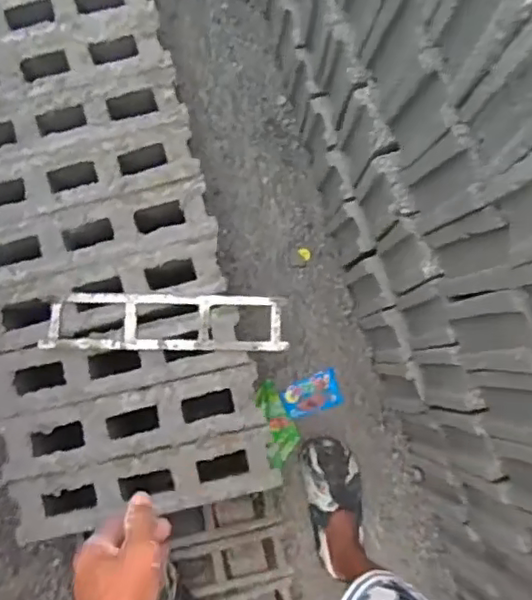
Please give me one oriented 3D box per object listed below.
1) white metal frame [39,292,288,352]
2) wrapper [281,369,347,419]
[{"bbox_3d":[-0.153,0.034,0.941,0.362,0.023,0.088,2,83,-6],"label":"white metal frame"},{"bbox_3d":[0.093,0.190,1.214,0.121,0.015,0.073,-15,85,-7],"label":"wrapper"}]

